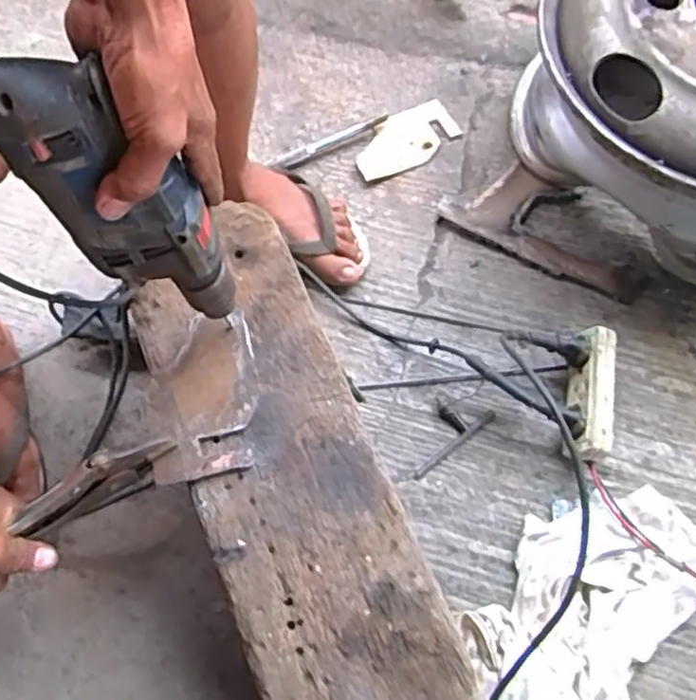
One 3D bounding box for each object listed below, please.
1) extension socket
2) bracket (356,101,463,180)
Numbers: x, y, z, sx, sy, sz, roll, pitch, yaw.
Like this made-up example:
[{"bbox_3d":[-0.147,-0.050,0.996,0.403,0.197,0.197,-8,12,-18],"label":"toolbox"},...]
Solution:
[{"bbox_3d":[0.244,0.047,0.711,0.040,0.055,0.131,8,65,6],"label":"extension socket"},{"bbox_3d":[0.073,-0.273,0.911,0.139,0.009,0.087,-23,65,-6],"label":"bracket"}]

